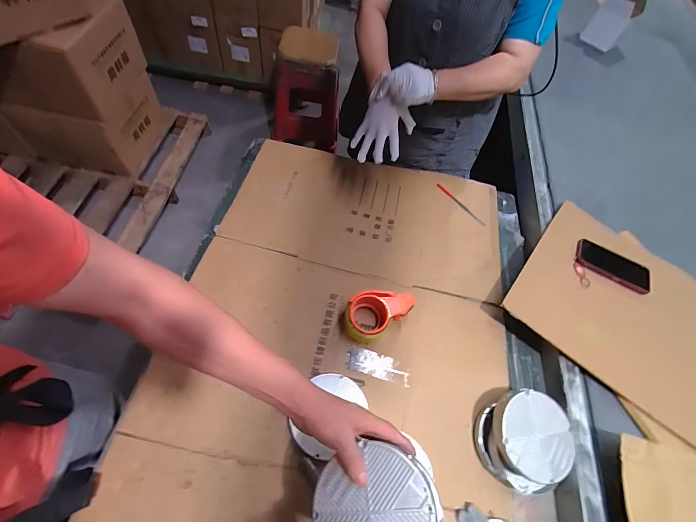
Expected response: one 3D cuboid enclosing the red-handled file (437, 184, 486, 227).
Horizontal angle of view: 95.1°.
[{"bbox_3d":[0.315,-0.159,0.890,0.016,0.010,0.175,-32,72,-23],"label":"red-handled file"}]

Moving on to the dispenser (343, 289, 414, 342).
[{"bbox_3d":[0.058,0.103,0.661,0.142,0.057,0.094,-31,72,-22],"label":"dispenser"}]

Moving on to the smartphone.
[{"bbox_3d":[0.629,0.009,0.755,0.171,0.009,0.077,31,62,7],"label":"smartphone"}]

